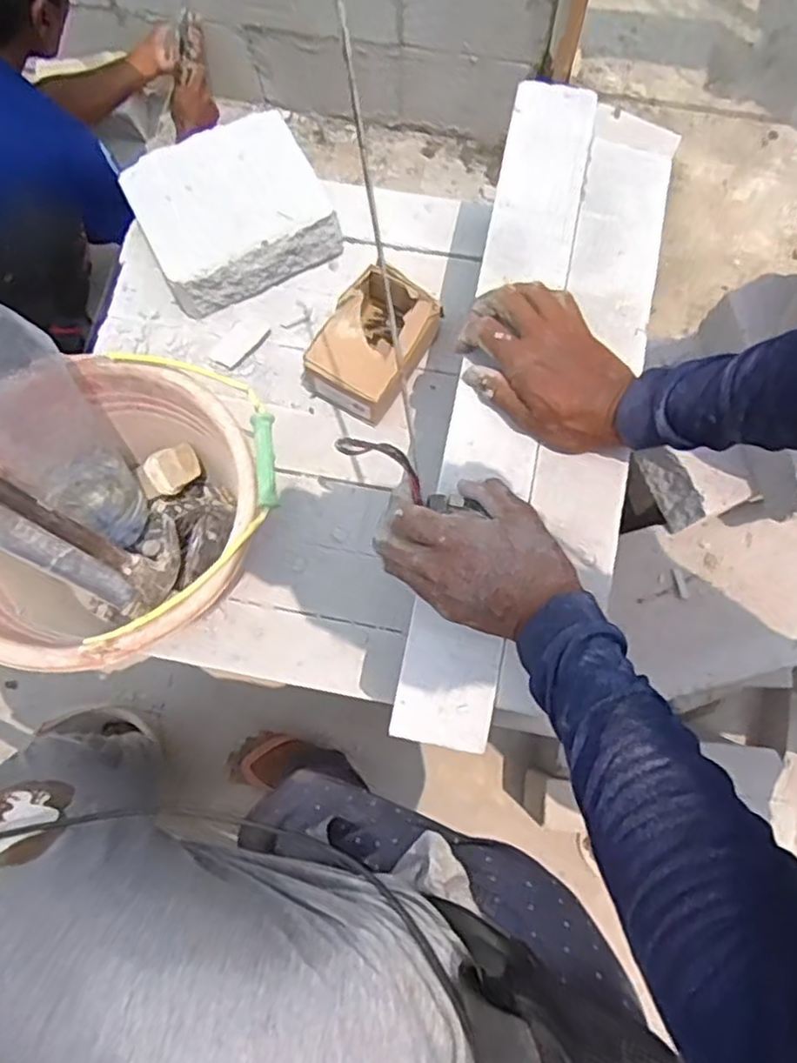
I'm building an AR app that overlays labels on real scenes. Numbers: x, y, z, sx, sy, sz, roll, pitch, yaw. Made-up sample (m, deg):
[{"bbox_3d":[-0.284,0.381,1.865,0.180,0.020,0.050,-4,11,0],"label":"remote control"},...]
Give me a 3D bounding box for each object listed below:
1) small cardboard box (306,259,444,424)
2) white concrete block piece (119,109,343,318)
[{"bbox_3d":[-0.029,-0.204,0.763,0.091,0.078,0.139,33,80,9],"label":"small cardboard box"},{"bbox_3d":[-0.192,-0.368,0.800,0.196,0.072,0.167,-27,77,-5],"label":"white concrete block piece"}]

